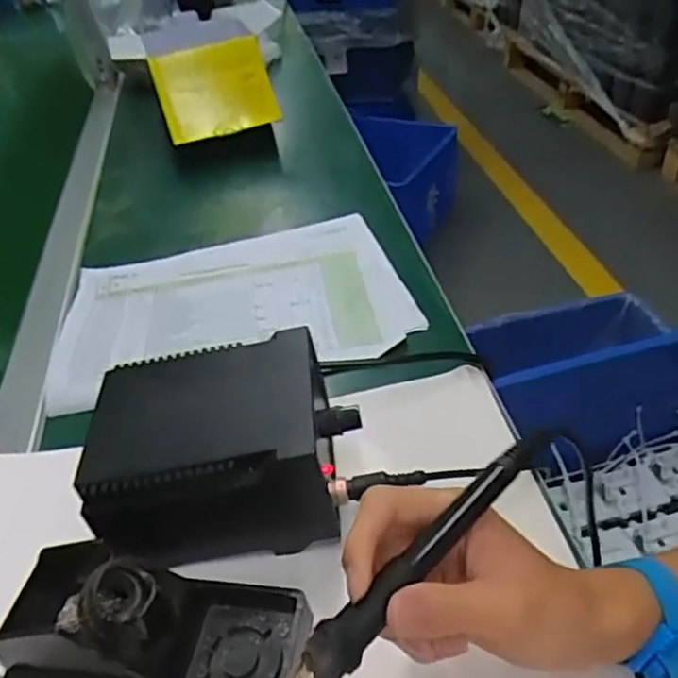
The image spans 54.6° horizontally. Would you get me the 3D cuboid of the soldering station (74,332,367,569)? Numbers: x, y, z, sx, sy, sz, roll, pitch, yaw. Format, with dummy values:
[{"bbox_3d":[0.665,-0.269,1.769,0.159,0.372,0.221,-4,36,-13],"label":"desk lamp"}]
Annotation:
[{"bbox_3d":[-0.073,0.067,0.427,0.164,0.086,0.128,-4,40,1],"label":"soldering station"}]

